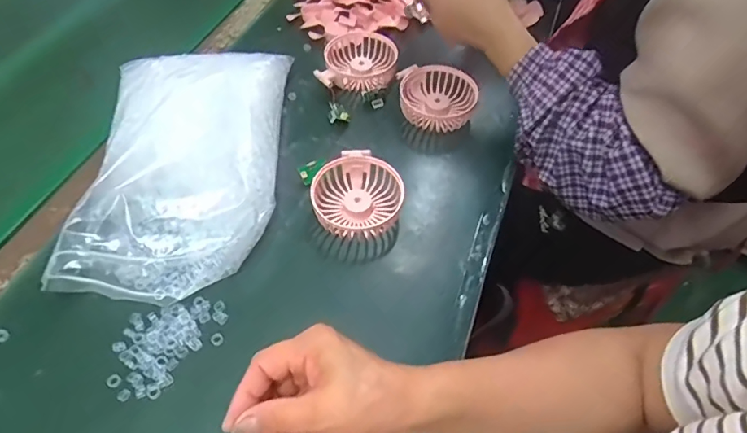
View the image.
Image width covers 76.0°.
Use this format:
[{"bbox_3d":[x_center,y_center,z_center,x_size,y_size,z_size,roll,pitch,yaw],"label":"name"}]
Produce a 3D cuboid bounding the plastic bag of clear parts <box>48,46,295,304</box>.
[{"bbox_3d":[-0.185,-0.063,0.477,0.175,0.064,0.294,-2,54,-1],"label":"plastic bag of clear parts"}]

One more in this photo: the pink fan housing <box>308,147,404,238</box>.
[{"bbox_3d":[-0.019,-0.018,0.474,0.086,0.035,0.083,-1,54,1],"label":"pink fan housing"}]

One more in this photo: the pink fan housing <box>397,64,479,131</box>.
[{"bbox_3d":[0.075,-0.137,0.562,0.089,0.037,0.088,-3,54,-1],"label":"pink fan housing"}]

